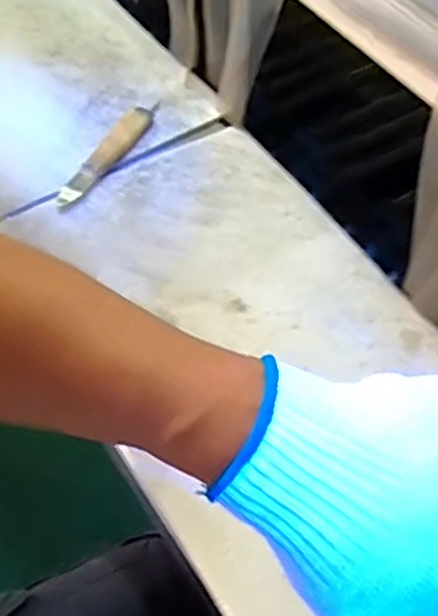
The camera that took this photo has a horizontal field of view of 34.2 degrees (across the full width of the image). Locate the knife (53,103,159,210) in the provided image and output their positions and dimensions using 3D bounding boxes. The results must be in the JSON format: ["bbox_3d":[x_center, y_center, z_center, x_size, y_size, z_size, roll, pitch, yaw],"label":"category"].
[{"bbox_3d":[-0.116,-0.168,0.763,0.032,0.017,0.176,23,57,13],"label":"knife"}]

